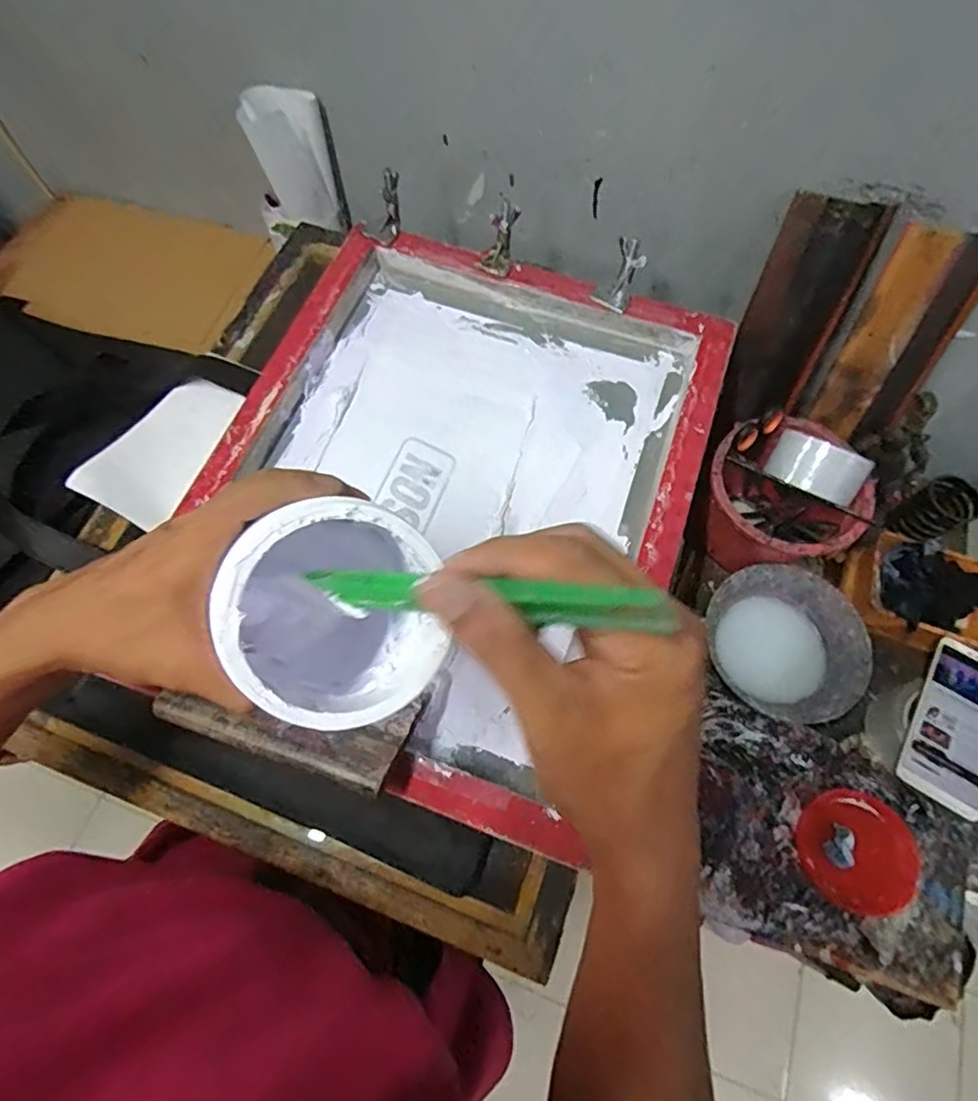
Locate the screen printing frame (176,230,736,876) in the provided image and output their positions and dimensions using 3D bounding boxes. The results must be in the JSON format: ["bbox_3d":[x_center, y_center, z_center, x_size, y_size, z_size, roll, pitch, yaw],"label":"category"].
[{"bbox_3d":[-0.034,-0.057,0.517,0.404,0.044,0.491,19,67,9],"label":"screen printing frame"}]

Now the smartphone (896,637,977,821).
[{"bbox_3d":[0.446,0.163,0.549,0.078,0.013,0.158,32,70,14],"label":"smartphone"}]

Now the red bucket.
[{"bbox_3d":[0.297,-0.041,0.619,0.143,0.125,0.145,0,66,0],"label":"red bucket"}]

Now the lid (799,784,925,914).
[{"bbox_3d":[0.346,0.282,0.542,0.097,0.020,0.101,0,66,0],"label":"lid"}]

